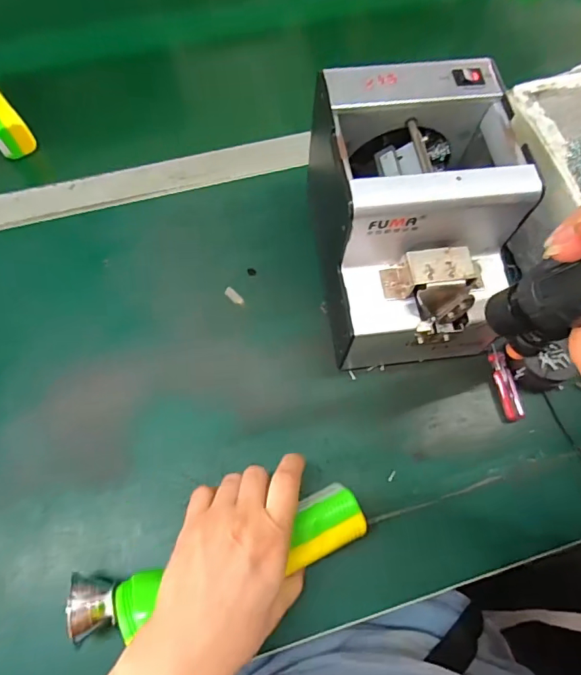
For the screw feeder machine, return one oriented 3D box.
[{"bbox_3d":[0.092,-0.084,0.358,0.123,0.147,0.171,-9,69,-5],"label":"screw feeder machine"}]

